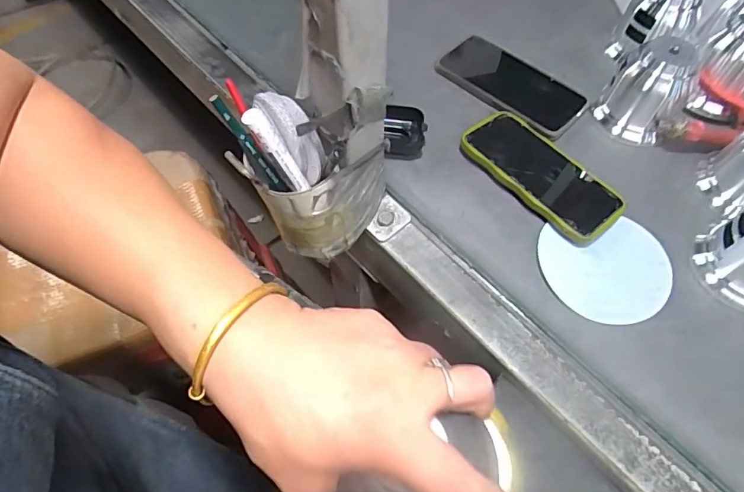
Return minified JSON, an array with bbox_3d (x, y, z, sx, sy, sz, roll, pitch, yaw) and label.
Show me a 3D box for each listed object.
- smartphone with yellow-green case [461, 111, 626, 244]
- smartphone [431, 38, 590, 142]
[{"bbox_3d":[0.167,-0.075,0.456,0.083,0.017,0.159,-39,68,-21],"label":"smartphone with yellow-green case"},{"bbox_3d":[0.156,-0.184,0.521,0.083,0.009,0.160,-40,69,-21],"label":"smartphone"}]

